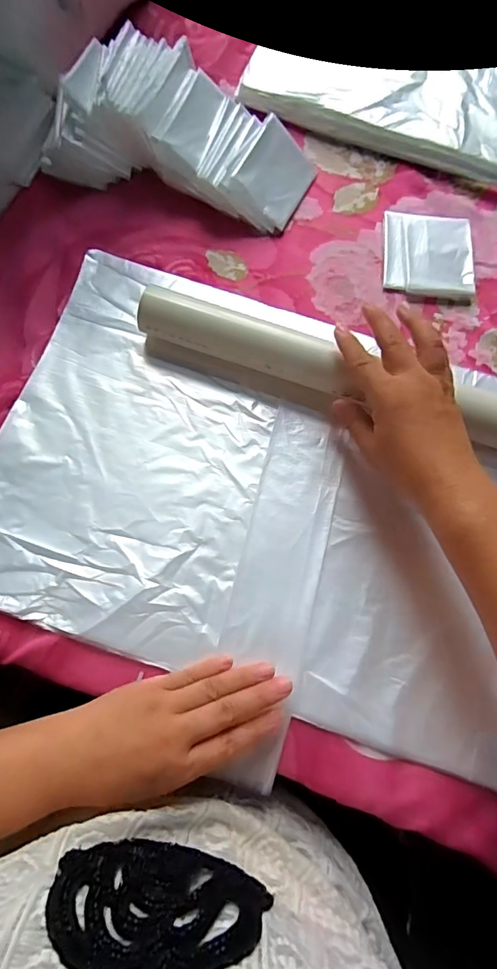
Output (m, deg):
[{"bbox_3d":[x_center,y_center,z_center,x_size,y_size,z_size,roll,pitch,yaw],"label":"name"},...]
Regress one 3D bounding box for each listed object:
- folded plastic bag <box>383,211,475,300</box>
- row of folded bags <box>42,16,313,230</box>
[{"bbox_3d":[0.168,-0.215,0.418,0.080,0.011,0.085,5,75,0],"label":"folded plastic bag"},{"bbox_3d":[-0.063,-0.327,0.411,0.244,0.055,0.130,18,76,4],"label":"row of folded bags"}]

